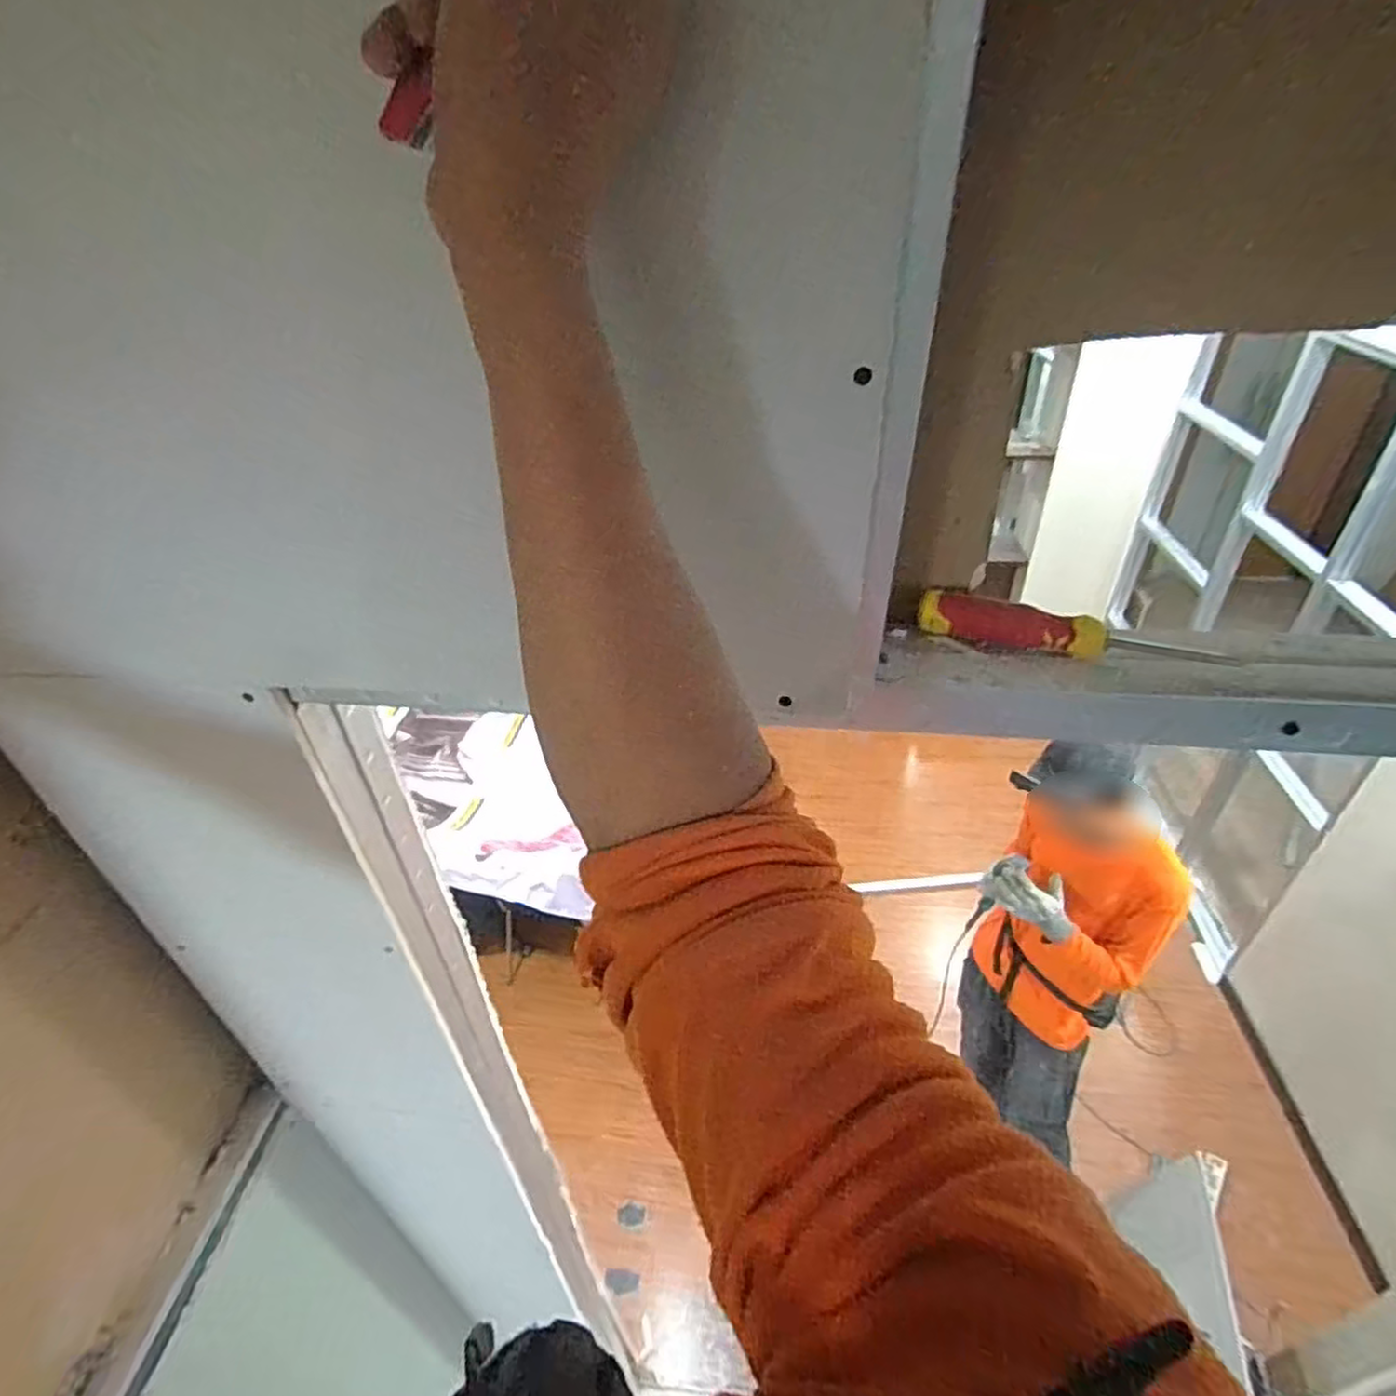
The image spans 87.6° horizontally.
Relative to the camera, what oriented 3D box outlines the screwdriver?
[{"bbox_3d":[0.225,-0.041,0.448,0.169,0.027,0.024,9,39,16],"label":"screwdriver"}]

